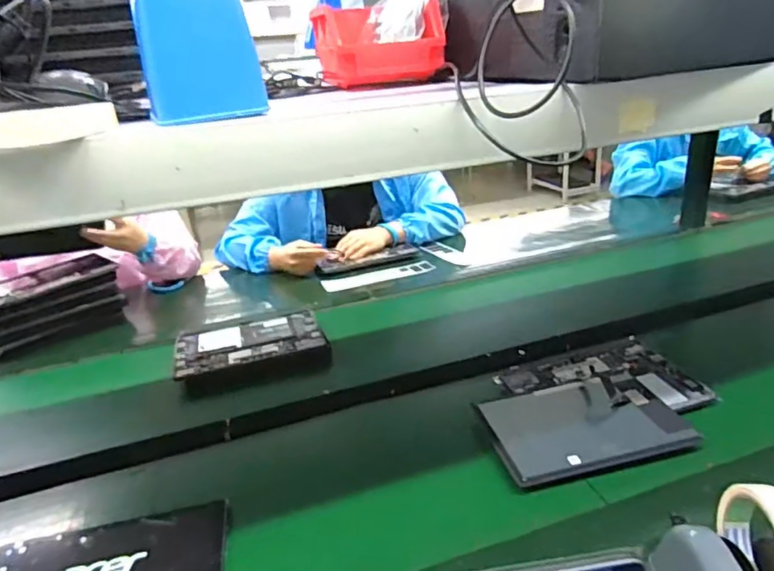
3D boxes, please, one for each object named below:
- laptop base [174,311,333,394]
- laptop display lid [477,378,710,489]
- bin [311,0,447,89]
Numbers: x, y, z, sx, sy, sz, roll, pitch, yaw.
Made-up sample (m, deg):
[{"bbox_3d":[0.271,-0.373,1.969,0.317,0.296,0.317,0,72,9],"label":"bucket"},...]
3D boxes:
[{"bbox_3d":[-0.242,0.109,0.980,0.257,0.029,0.160,-11,24,-13],"label":"laptop base"},{"bbox_3d":[0.250,0.182,0.718,0.224,0.019,0.157,-8,24,-8],"label":"laptop display lid"},{"bbox_3d":[-0.014,-0.242,0.553,0.111,0.063,0.131,-10,24,-12],"label":"bin"}]

